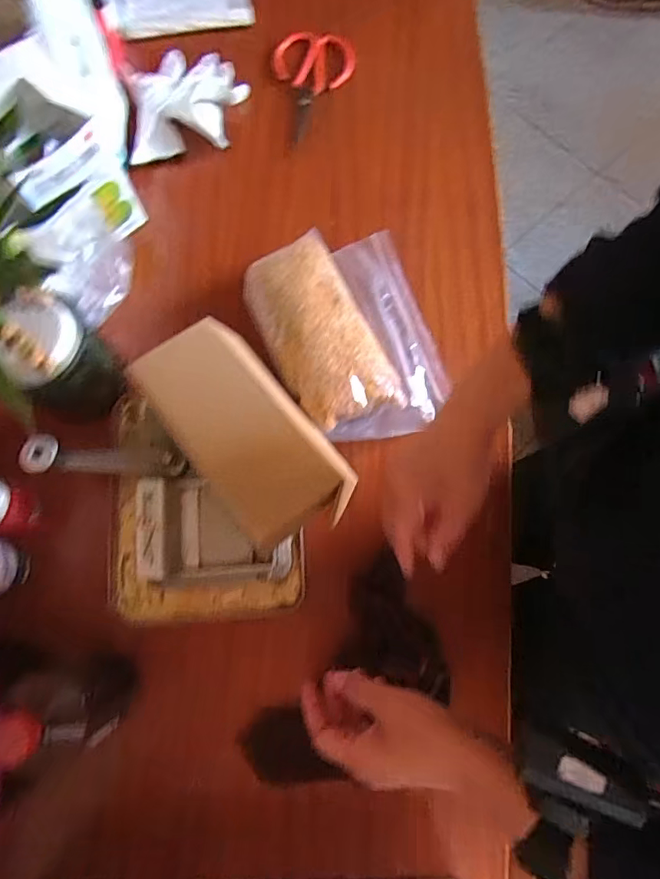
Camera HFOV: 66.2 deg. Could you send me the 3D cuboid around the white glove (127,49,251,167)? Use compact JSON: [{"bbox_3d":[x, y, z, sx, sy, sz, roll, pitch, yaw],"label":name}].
[{"bbox_3d":[-0.174,-0.430,0.629,0.139,0.037,0.172,-3,76,-2],"label":"white glove"}]

